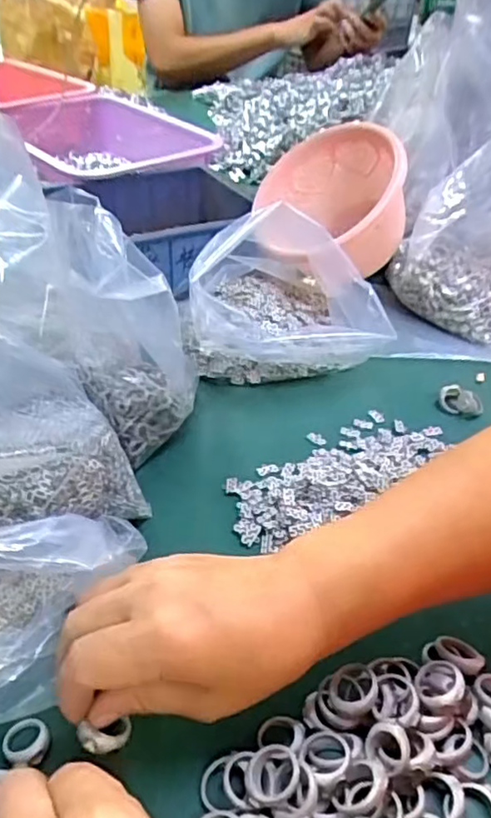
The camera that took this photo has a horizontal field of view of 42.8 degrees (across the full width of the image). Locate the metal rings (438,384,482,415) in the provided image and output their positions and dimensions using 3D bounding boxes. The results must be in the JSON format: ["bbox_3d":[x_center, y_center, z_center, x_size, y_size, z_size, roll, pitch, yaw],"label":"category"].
[{"bbox_3d":[0.169,-0.008,0.491,0.032,0.019,0.016,10,39,11],"label":"metal rings"}]

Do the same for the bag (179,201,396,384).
[{"bbox_3d":[0.025,-0.103,0.529,0.160,0.119,0.139,-3,39,-5],"label":"bag"}]

